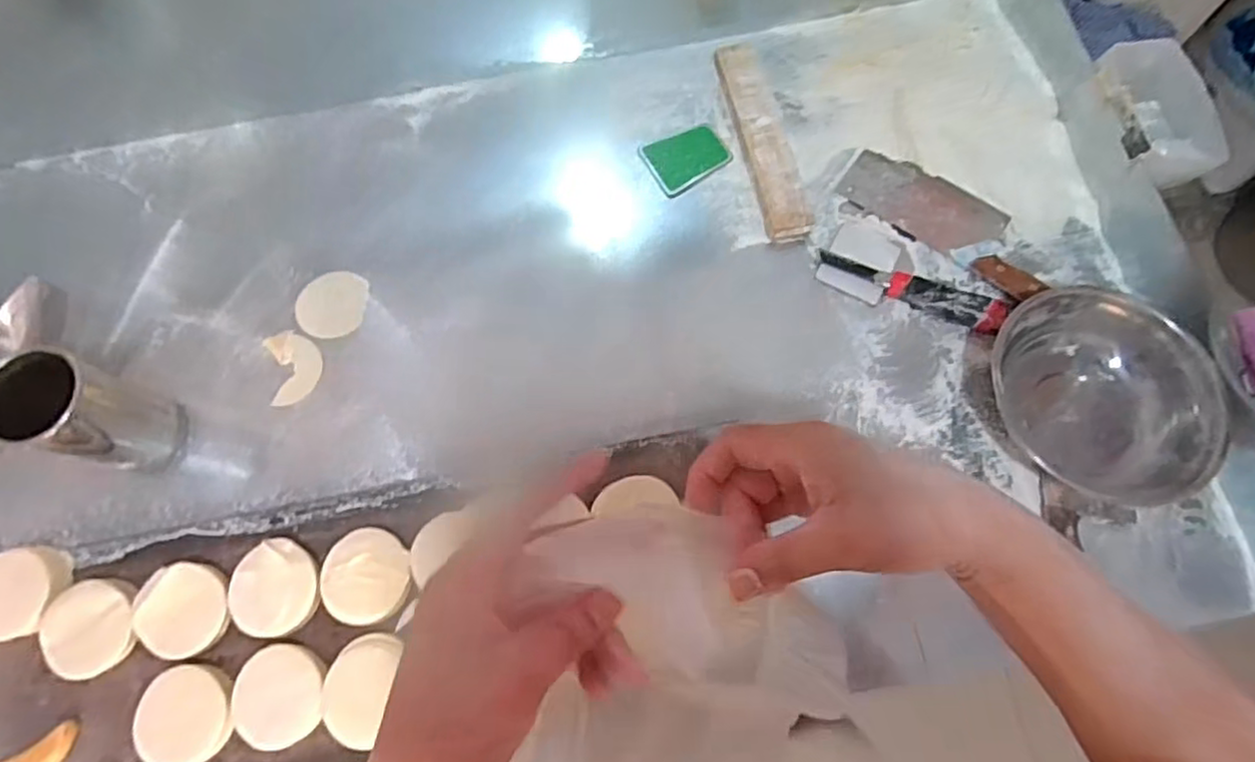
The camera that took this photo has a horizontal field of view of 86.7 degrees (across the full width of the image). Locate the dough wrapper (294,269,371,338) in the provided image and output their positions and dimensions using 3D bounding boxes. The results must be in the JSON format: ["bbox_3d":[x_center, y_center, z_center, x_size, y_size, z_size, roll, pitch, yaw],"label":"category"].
[{"bbox_3d":[-0.350,-0.092,0.784,0.083,0.004,0.087,6,72,4],"label":"dough wrapper"}]

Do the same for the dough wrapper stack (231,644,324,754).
[{"bbox_3d":[-0.327,0.297,0.626,0.083,0.013,0.089,1,71,2],"label":"dough wrapper stack"}]

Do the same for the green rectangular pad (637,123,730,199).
[{"bbox_3d":[0.074,-0.281,0.831,0.101,0.004,0.079,-31,73,-8],"label":"green rectangular pad"}]

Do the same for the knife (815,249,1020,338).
[{"bbox_3d":[0.320,-0.102,0.754,0.206,0.023,0.043,17,73,8],"label":"knife"}]

